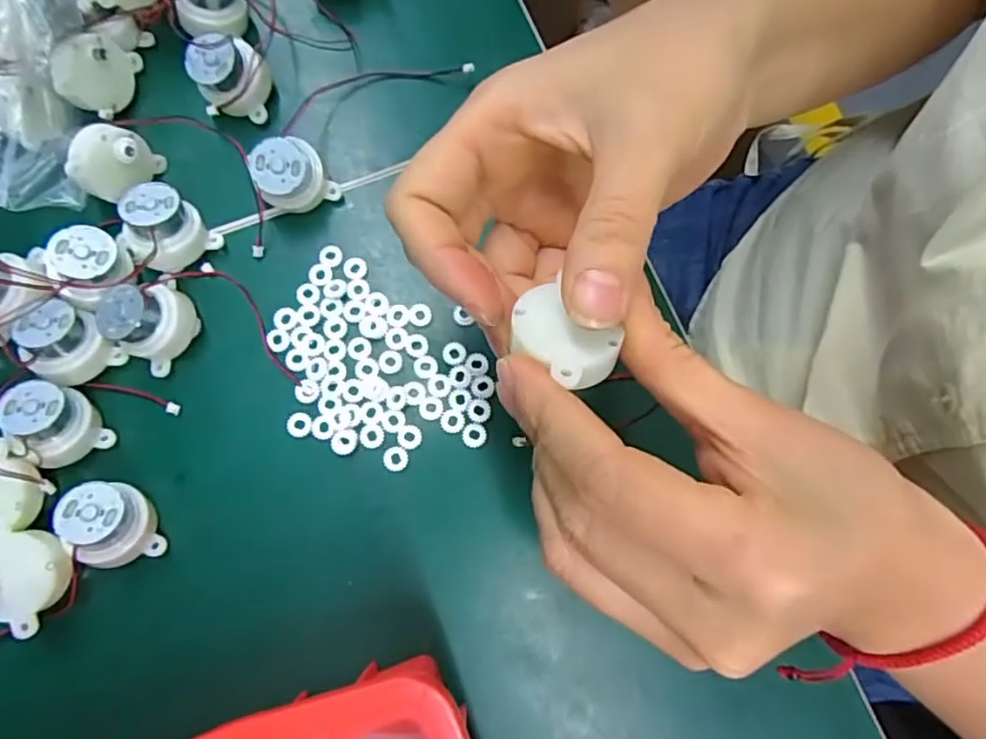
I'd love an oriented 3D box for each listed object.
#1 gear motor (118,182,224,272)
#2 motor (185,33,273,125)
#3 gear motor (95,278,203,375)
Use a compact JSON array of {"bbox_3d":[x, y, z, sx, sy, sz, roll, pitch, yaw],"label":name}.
[{"bbox_3d":[-0.144,-0.061,0.275,0.031,0.030,0.031,0,80,-1],"label":"gear motor"},{"bbox_3d":[-0.120,-0.135,0.290,0.031,0.034,0.029,0,80,-1],"label":"motor"},{"bbox_3d":[-0.144,-0.021,0.266,0.030,0.028,0.033,0,80,-1],"label":"gear motor"}]

